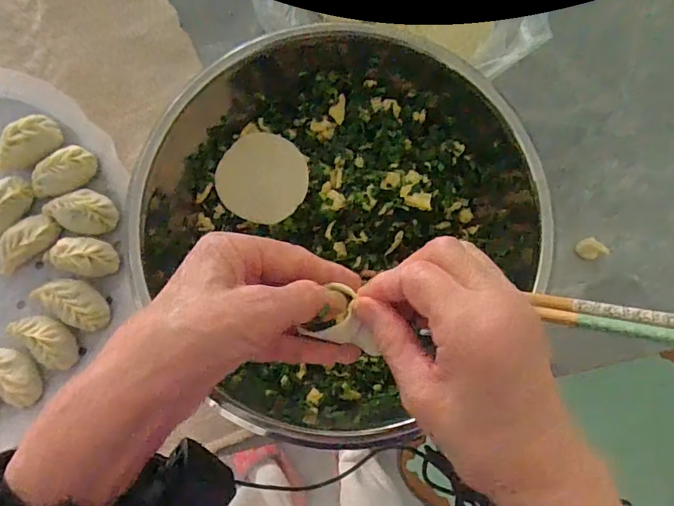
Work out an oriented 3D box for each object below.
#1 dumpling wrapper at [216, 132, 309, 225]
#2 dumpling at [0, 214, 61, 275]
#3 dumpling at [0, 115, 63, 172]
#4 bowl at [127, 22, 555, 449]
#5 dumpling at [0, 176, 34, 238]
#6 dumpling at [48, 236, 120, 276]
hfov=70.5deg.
[{"bbox_3d":[-0.053,-0.053,0.343,0.062,0.004,0.061,0,95,4],"label":"dumpling wrapper"},{"bbox_3d":[-0.230,-0.007,0.350,0.054,0.026,0.022,-34,84,-6],"label":"dumpling"},{"bbox_3d":[-0.233,-0.079,0.360,0.052,0.028,0.026,-44,85,-6],"label":"dumpling"},{"bbox_3d":[0.014,-0.029,0.332,0.270,0.083,0.242,7,82,0],"label":"bowl"},{"bbox_3d":[-0.249,-0.033,0.356,0.029,0.029,0.050,26,82,2],"label":"dumpling"},{"bbox_3d":[-0.182,0.003,0.351,0.045,0.027,0.027,13,82,0],"label":"dumpling"}]

